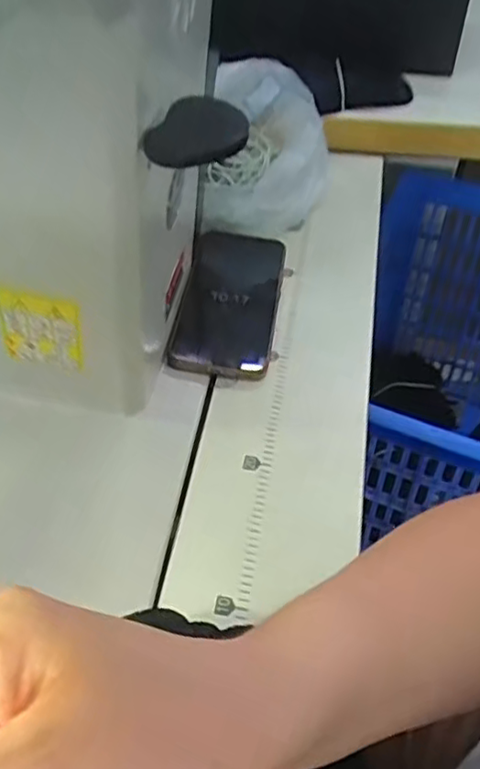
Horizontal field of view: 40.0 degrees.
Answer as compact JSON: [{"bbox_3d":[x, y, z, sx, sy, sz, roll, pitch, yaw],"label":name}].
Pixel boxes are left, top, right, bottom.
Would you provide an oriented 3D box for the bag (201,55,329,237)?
[{"bbox_3d":[0.025,-0.207,0.592,0.101,0.117,0.135,4,48,4],"label":"bag"}]

